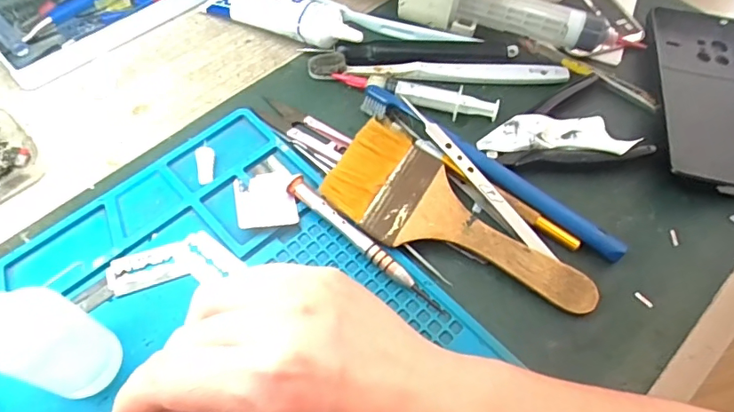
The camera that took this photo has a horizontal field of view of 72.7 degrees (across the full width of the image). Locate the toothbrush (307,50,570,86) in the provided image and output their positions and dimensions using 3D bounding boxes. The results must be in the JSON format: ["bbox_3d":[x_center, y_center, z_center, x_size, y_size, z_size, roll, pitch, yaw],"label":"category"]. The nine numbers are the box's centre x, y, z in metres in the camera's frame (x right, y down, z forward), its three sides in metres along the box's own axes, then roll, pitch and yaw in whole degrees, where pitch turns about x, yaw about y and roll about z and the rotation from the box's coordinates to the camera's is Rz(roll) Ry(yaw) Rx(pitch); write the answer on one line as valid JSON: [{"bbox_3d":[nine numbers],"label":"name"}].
[{"bbox_3d":[0.052,-0.098,0.355,0.182,0.010,0.021,-1,59,-3],"label":"toothbrush"}]

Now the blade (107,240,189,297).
[{"bbox_3d":[-0.121,0.034,0.277,0.042,0.004,0.022,-17,62,-12],"label":"blade"}]

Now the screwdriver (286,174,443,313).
[{"bbox_3d":[-0.004,0.020,0.283,0.111,0.014,0.011,39,65,19],"label":"screwdriver"}]

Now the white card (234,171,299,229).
[{"bbox_3d":[-0.061,-0.004,0.298,0.034,0.004,0.041,-5,50,-17],"label":"white card"}]

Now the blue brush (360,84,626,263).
[{"bbox_3d":[0.074,-0.027,0.309,0.184,0.018,0.018,35,64,17],"label":"blue brush"}]

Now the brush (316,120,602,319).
[{"bbox_3d":[0.055,0.010,0.288,0.160,0.021,0.065,29,62,14],"label":"brush"}]

